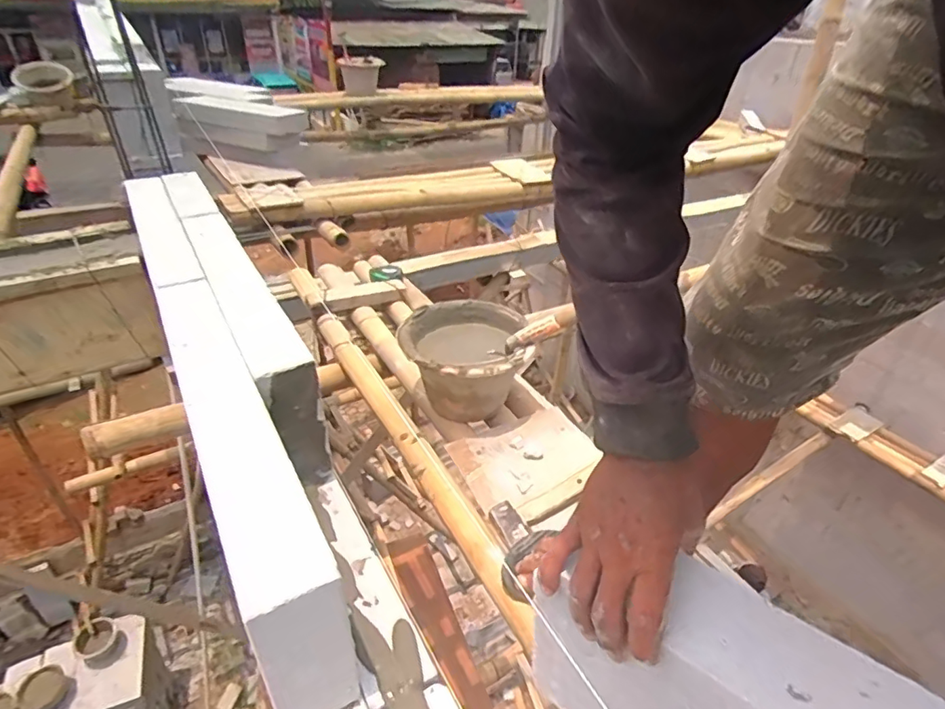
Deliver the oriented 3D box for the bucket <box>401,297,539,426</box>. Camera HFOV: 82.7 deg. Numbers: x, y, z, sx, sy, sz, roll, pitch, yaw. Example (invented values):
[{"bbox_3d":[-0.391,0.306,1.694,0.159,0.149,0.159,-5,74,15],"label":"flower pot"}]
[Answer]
[{"bbox_3d":[-0.014,0.026,1.058,0.236,0.170,0.231,2,34,-1],"label":"bucket"}]

